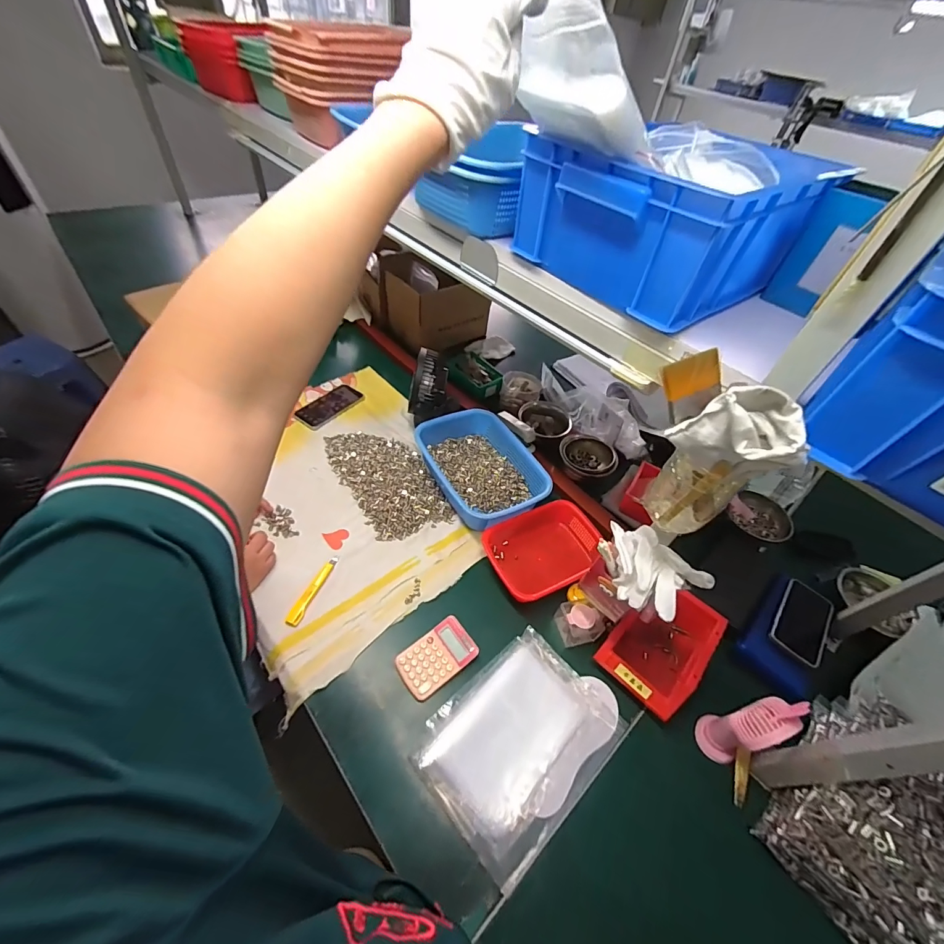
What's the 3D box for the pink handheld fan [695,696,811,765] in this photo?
[{"bbox_3d":[0.371,0.347,0.542,0.072,0.145,0.057,-6,49,-13],"label":"pink handheld fan"}]

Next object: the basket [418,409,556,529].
[{"bbox_3d":[0.018,-0.013,0.881,0.206,0.069,0.290,-21,54,-24],"label":"basket"}]

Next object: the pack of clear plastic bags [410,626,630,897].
[{"bbox_3d":[0.073,0.370,0.571,0.270,0.022,0.191,-30,58,-29],"label":"pack of clear plastic bags"}]

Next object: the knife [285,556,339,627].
[{"bbox_3d":[-0.269,0.198,0.685,0.020,0.011,0.134,16,48,7],"label":"knife"}]

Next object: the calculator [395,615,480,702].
[{"bbox_3d":[-0.055,0.290,0.630,0.118,0.020,0.079,-28,57,-28],"label":"calculator"}]

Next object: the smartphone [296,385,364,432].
[{"bbox_3d":[-0.362,-0.169,1.022,0.083,0.014,0.185,29,51,18],"label":"smartphone"}]

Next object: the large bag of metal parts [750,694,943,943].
[{"bbox_3d":[0.489,0.425,0.491,0.230,0.132,0.148,-30,58,-29],"label":"large bag of metal parts"}]

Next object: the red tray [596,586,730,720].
[{"bbox_3d":[0.304,0.274,0.646,0.191,0.074,0.122,-33,59,-31],"label":"red tray"}]

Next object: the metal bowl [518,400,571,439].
[{"bbox_3d":[0.176,-0.114,0.984,0.126,0.073,0.126,4,48,-4],"label":"metal bowl"}]

